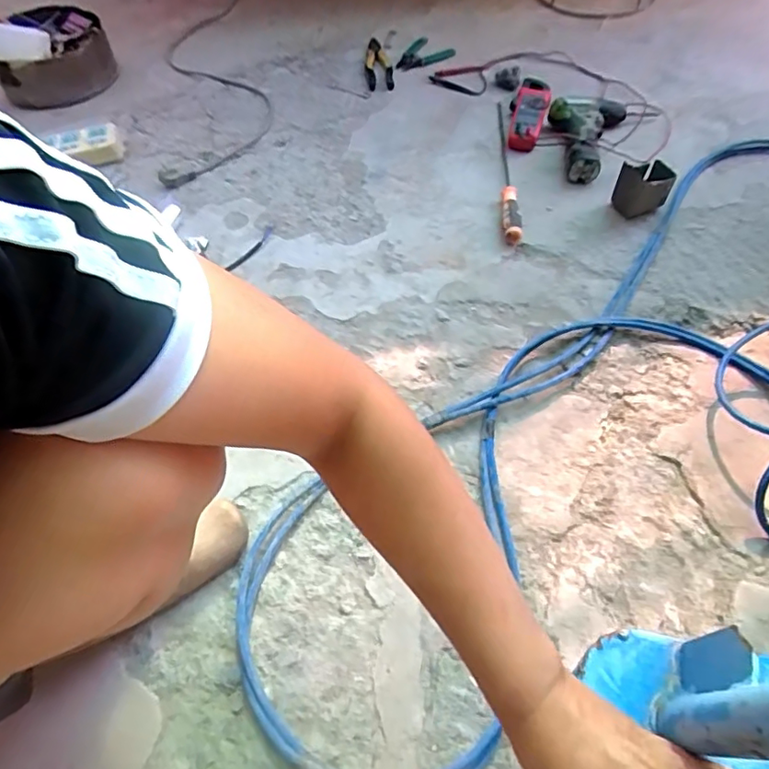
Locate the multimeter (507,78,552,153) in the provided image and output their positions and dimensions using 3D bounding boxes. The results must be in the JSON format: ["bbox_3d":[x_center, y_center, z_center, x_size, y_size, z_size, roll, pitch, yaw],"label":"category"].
[{"bbox_3d":[0.264,-0.499,0.987,0.070,0.033,0.196,14,59,11],"label":"multimeter"}]

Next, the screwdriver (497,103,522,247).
[{"bbox_3d":[0.206,-0.374,0.911,0.024,0.027,0.366,1,58,3],"label":"screwdriver"}]

